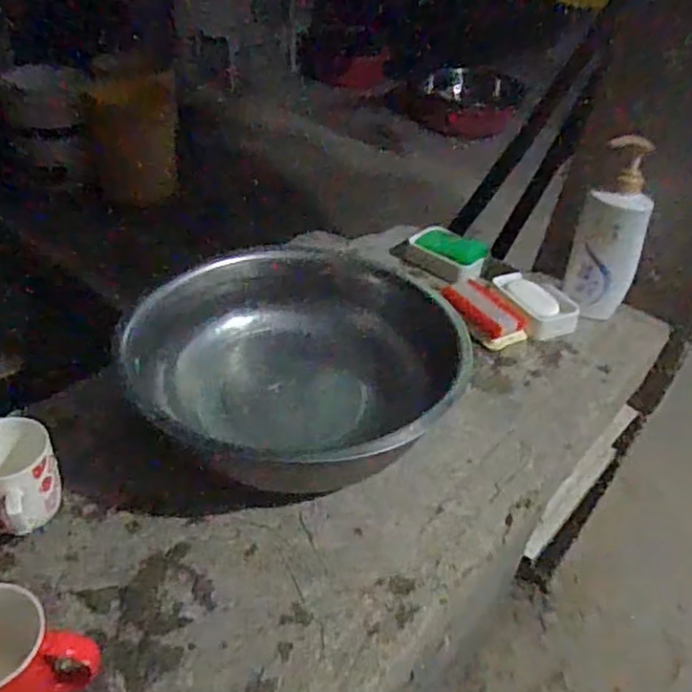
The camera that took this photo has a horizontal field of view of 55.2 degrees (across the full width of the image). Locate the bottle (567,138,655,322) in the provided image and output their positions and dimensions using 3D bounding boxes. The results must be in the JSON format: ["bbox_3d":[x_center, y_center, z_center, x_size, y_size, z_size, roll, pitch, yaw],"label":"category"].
[{"bbox_3d":[0.358,-0.155,0.882,0.093,0.213,0.057,22,42,18],"label":"bottle"}]

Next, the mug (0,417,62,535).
[{"bbox_3d":[-0.292,0.124,0.593,0.073,0.093,0.092,-24,48,-32],"label":"mug"}]

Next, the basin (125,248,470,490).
[{"bbox_3d":[-0.063,0.006,0.766,0.342,0.093,0.342,2,39,-2],"label":"basin"}]

